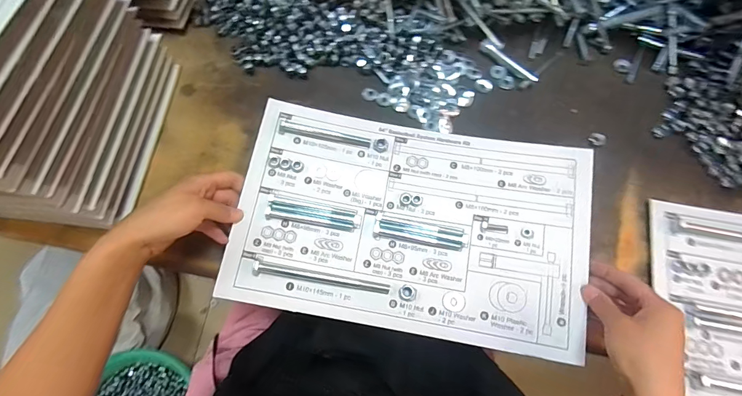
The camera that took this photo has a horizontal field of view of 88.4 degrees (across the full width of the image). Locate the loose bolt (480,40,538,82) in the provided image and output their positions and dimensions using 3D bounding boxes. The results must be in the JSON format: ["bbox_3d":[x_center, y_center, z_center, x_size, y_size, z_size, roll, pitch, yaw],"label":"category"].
[{"bbox_3d":[0.187,-0.185,0.517,0.089,0.009,0.016,42,79,12],"label":"loose bolt"}]

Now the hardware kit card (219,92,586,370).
[{"bbox_3d":[0.047,0.027,0.440,0.385,0.022,0.239,10,75,3],"label":"hardware kit card"}]

